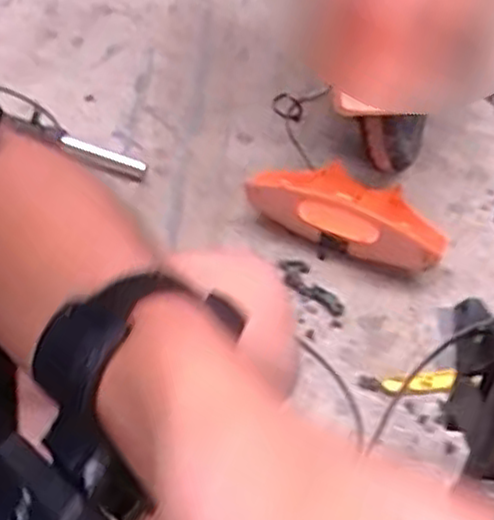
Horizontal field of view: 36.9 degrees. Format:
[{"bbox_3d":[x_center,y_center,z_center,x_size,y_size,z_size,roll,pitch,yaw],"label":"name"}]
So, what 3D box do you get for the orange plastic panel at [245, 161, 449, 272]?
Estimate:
[{"bbox_3d":[0.171,-0.098,1.151,0.299,0.076,0.193,20,45,14],"label":"orange plastic panel"}]

